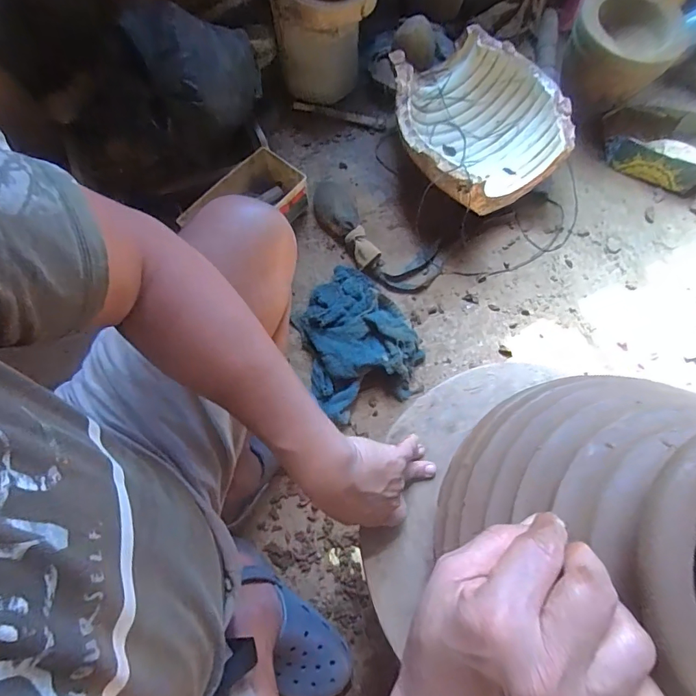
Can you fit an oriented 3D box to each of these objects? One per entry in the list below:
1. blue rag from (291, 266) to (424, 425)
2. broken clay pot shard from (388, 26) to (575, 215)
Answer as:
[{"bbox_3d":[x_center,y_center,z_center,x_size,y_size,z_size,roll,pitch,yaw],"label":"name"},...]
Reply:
[{"bbox_3d":[0.011,-0.027,0.818,0.213,0.056,0.276,-21,74,-8],"label":"blue rag"},{"bbox_3d":[0.248,-0.451,0.912,0.313,0.166,0.331,0,72,-1],"label":"broken clay pot shard"}]

